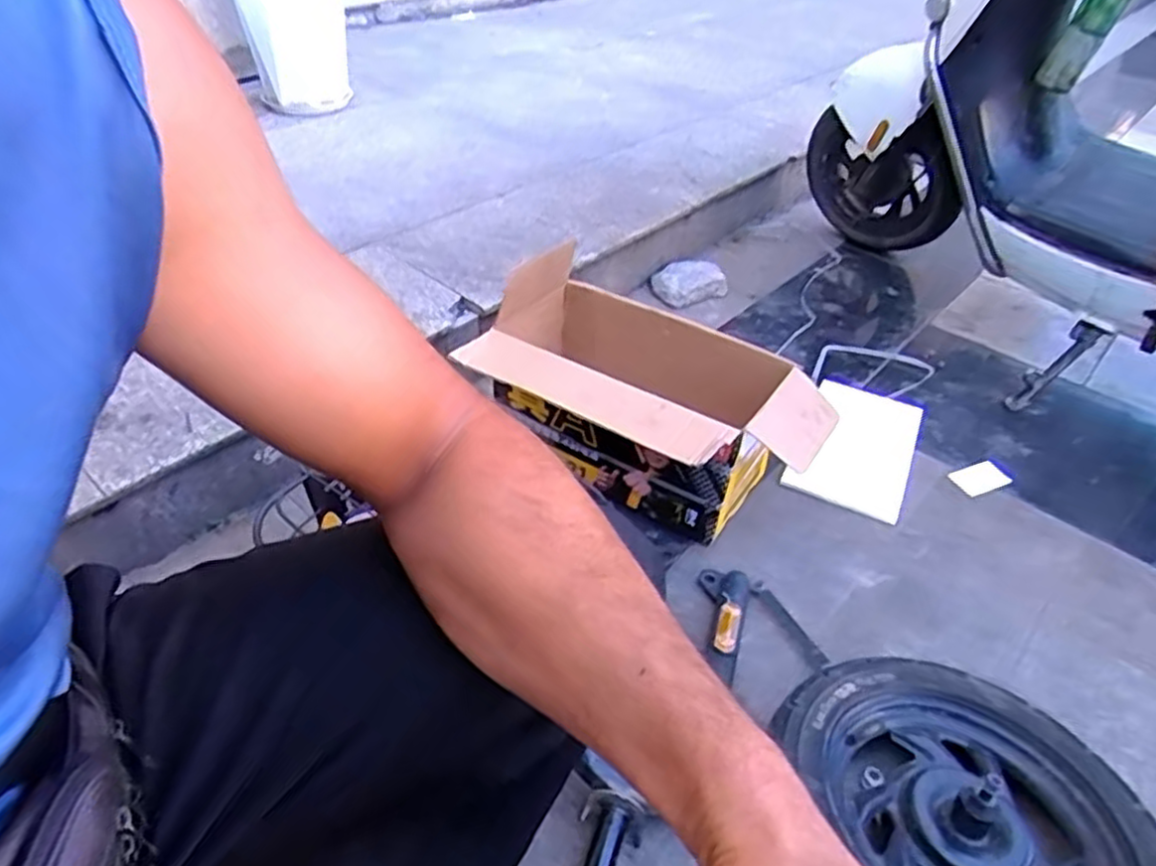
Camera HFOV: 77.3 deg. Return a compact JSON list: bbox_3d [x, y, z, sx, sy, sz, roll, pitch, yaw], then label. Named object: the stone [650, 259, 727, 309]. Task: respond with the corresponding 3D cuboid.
[{"bbox_3d":[0.235,-0.320,1.526,0.160,0.052,0.108,-9,42,-12],"label":"stone"}]

